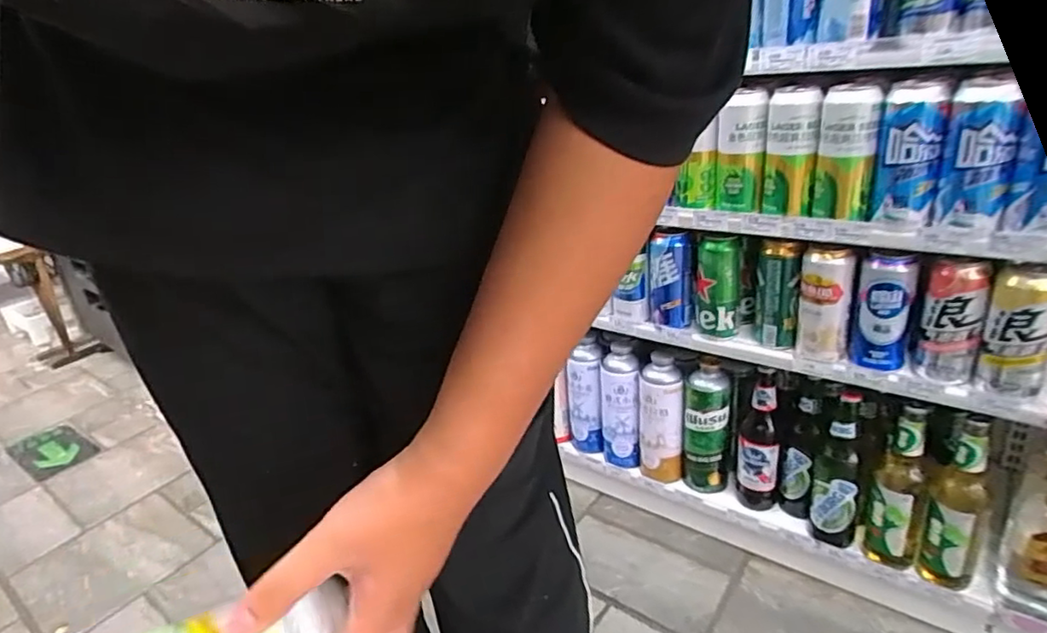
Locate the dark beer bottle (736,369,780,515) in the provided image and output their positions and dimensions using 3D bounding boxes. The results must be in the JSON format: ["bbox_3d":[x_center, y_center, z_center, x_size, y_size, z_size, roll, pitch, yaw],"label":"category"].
[{"bbox_3d":[0.389,0.217,1.009,0.064,0.265,0.062,3,28,20],"label":"dark beer bottle"}]

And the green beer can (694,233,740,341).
[{"bbox_3d":[0.299,-0.049,0.938,0.061,0.155,0.075,-1,27,12],"label":"green beer can"}]

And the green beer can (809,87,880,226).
[{"bbox_3d":[0.397,-0.202,0.756,0.063,0.148,0.079,5,29,24],"label":"green beer can"}]

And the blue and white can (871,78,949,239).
[{"bbox_3d":[0.444,-0.179,0.706,0.061,0.168,0.056,8,30,28],"label":"blue and white can"}]

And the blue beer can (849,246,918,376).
[{"bbox_3d":[0.462,-0.001,0.786,0.067,0.169,0.077,8,30,28],"label":"blue beer can"}]

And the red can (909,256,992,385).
[{"bbox_3d":[0.526,0.003,0.752,0.070,0.174,0.076,11,32,33],"label":"red can"}]

